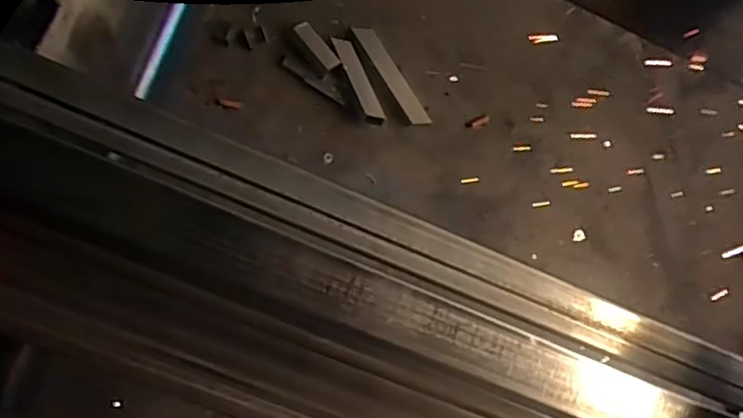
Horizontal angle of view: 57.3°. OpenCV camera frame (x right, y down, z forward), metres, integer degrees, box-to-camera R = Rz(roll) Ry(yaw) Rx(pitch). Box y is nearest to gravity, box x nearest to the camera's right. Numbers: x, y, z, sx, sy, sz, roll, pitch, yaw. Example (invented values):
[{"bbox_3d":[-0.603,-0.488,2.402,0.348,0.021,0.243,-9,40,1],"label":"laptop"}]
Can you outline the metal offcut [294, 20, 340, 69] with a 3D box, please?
[{"bbox_3d":[-0.077,-0.231,0.962,0.022,0.006,0.084,-38,81,-9],"label":"metal offcut"}]

